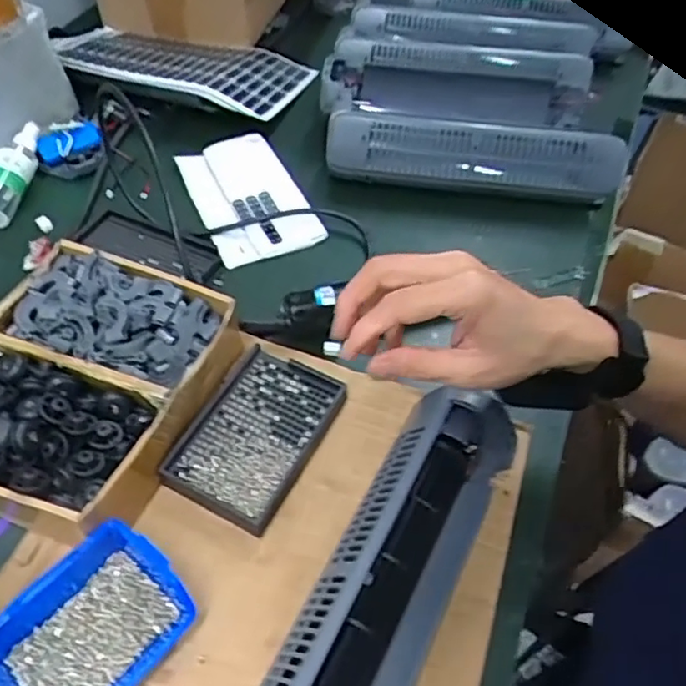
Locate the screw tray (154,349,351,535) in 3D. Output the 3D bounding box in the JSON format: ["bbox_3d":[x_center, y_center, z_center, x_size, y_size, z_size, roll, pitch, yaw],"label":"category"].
[{"bbox_3d":[-0.069,0.071,0.500,0.094,0.027,0.135,24,55,16],"label":"screw tray"}]

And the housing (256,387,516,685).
[{"bbox_3d":[0.023,0.160,0.390,0.079,0.073,0.296,25,58,17],"label":"housing"}]

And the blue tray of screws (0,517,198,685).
[{"bbox_3d":[-0.157,0.179,0.394,0.084,0.048,0.111,33,58,22],"label":"blue tray of screws"}]

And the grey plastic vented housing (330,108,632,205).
[{"bbox_3d":[0.154,-0.220,0.722,0.333,0.060,0.087,8,52,4],"label":"grey plastic vented housing"}]

